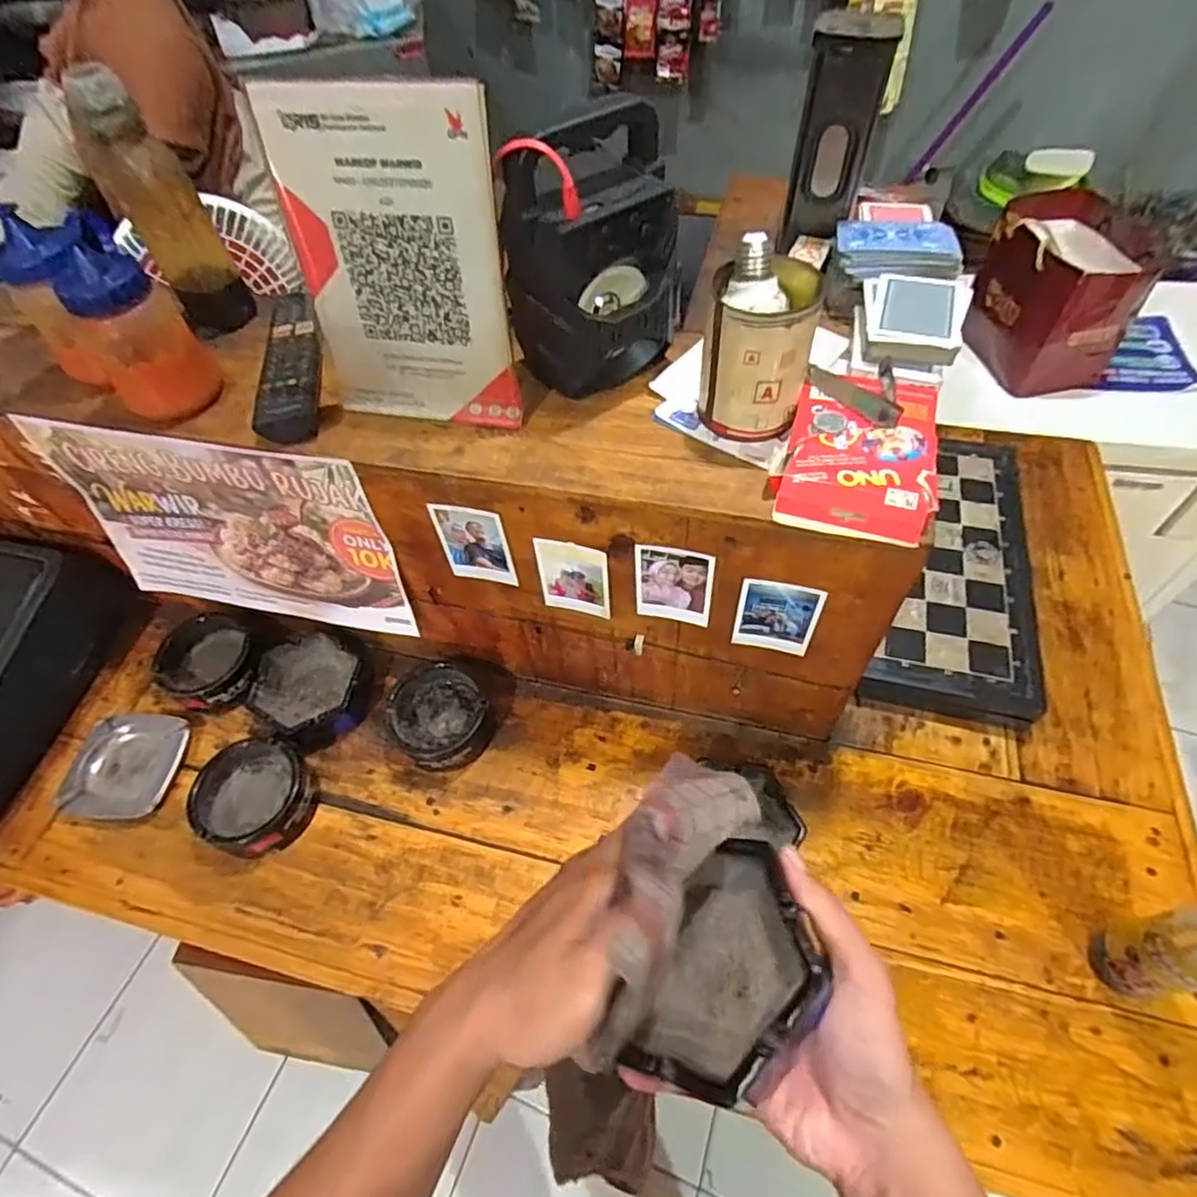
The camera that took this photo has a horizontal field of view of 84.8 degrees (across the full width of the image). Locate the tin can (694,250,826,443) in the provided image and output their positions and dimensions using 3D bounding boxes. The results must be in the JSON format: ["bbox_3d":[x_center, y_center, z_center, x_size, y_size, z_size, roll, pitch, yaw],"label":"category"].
[{"bbox_3d":[0.109,-0.169,0.454,0.070,0.099,0.064,-2,54,3],"label":"tin can"}]

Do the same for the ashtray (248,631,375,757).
[{"bbox_3d":[-0.300,0.092,0.702,0.117,0.039,0.125,28,61,22],"label":"ashtray"}]

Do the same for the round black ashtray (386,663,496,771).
[{"bbox_3d":[-0.161,0.122,0.670,0.098,0.048,0.095,-2,54,3],"label":"round black ashtray"}]

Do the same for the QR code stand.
[{"bbox_3d":[-0.134,-0.217,0.444,0.150,0.197,0.049,8,55,10],"label":"QR code stand"}]

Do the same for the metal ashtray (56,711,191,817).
[{"bbox_3d":[-0.488,0.172,0.678,0.113,0.019,0.108,4,55,7],"label":"metal ashtray"}]

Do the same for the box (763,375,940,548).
[{"bbox_3d":[0.179,-0.106,0.454,0.099,0.030,0.141,14,56,14],"label":"box"}]

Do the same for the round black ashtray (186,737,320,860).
[{"bbox_3d":[-0.327,0.191,0.631,0.112,0.040,0.102,-2,54,3],"label":"round black ashtray"}]

